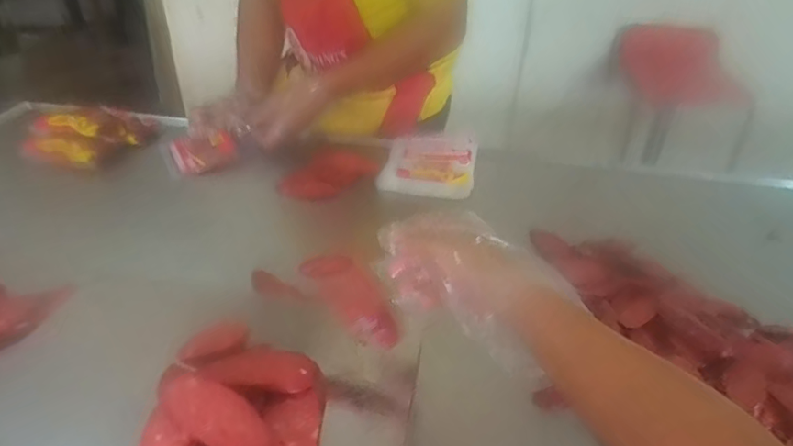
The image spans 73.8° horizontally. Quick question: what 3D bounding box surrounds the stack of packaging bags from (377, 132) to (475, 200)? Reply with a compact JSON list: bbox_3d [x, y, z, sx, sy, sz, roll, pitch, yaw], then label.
[{"bbox_3d":[0.065,-0.117,1.000,0.162,0.031,0.233,7,35,7],"label":"stack of packaging bags"}]

